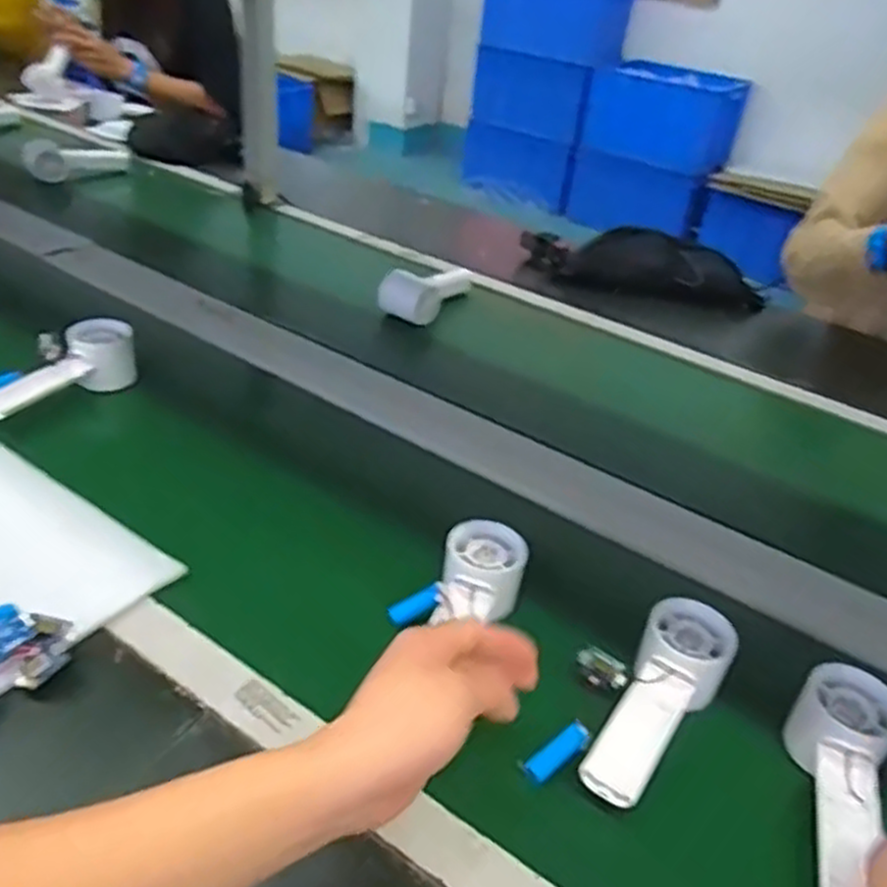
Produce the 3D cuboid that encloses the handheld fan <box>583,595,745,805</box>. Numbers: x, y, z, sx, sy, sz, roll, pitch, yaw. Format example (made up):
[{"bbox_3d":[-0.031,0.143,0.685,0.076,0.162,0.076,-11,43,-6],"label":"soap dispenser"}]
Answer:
[{"bbox_3d":[0.140,0.166,0.504,0.056,0.044,0.154,26,38,24],"label":"handheld fan"}]

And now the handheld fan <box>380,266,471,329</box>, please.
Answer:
[{"bbox_3d":[-0.021,-0.209,1.030,0.068,0.058,0.128,25,38,24],"label":"handheld fan"}]

